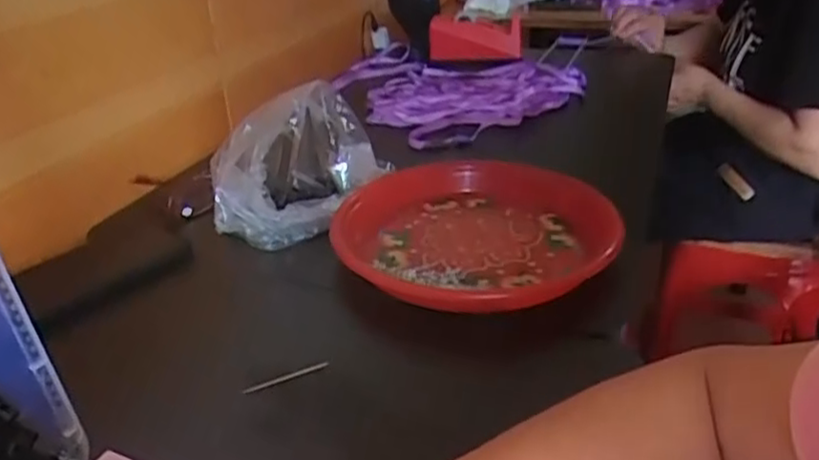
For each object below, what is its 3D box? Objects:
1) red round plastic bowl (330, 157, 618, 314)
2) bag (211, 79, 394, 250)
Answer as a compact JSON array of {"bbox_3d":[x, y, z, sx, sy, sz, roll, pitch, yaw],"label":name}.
[{"bbox_3d":[0.060,-0.003,0.588,0.211,0.045,0.217,-2,28,1],"label":"red round plastic bowl"},{"bbox_3d":[-0.103,-0.061,0.625,0.079,0.109,0.163,16,33,31],"label":"bag"}]

